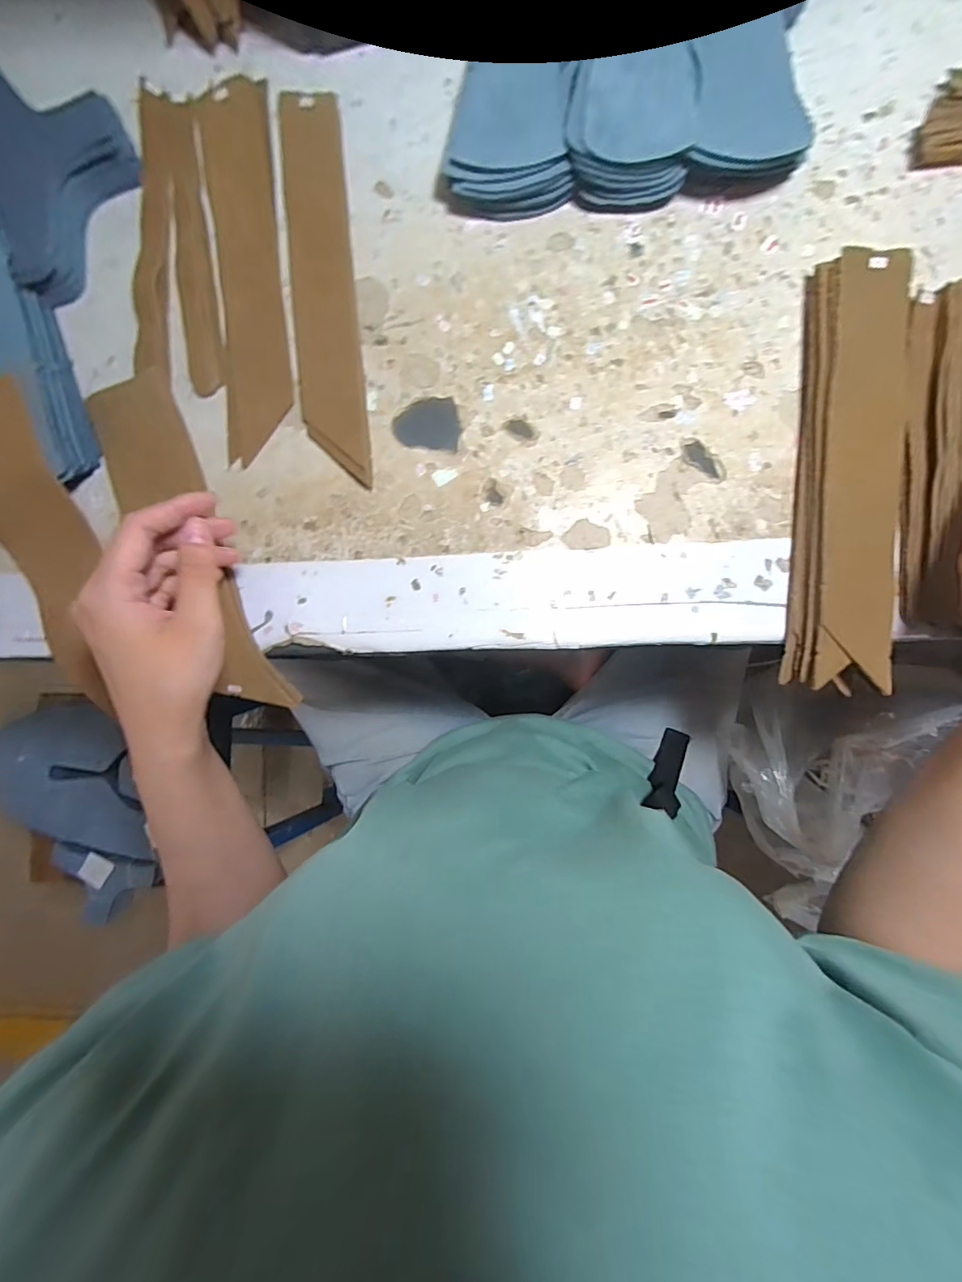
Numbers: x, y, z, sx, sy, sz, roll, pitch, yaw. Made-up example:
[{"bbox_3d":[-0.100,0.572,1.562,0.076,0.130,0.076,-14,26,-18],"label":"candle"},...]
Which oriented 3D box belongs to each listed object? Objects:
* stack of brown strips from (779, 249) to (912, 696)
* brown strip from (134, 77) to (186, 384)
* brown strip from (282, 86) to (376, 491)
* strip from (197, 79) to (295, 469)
[{"bbox_3d":[0.214,-0.095,0.297,0.051,0.034,0.245,3,91,3],"label":"stack of brown strips"},{"bbox_3d":[-0.213,-0.266,0.336,0.028,0.006,0.185,4,91,3],"label":"brown strip"},{"bbox_3d":[-0.100,-0.227,0.330,0.044,0.005,0.248,-5,89,4],"label":"brown strip"},{"bbox_3d":[-0.151,-0.239,0.330,0.045,0.005,0.238,-5,90,3],"label":"strip"}]

